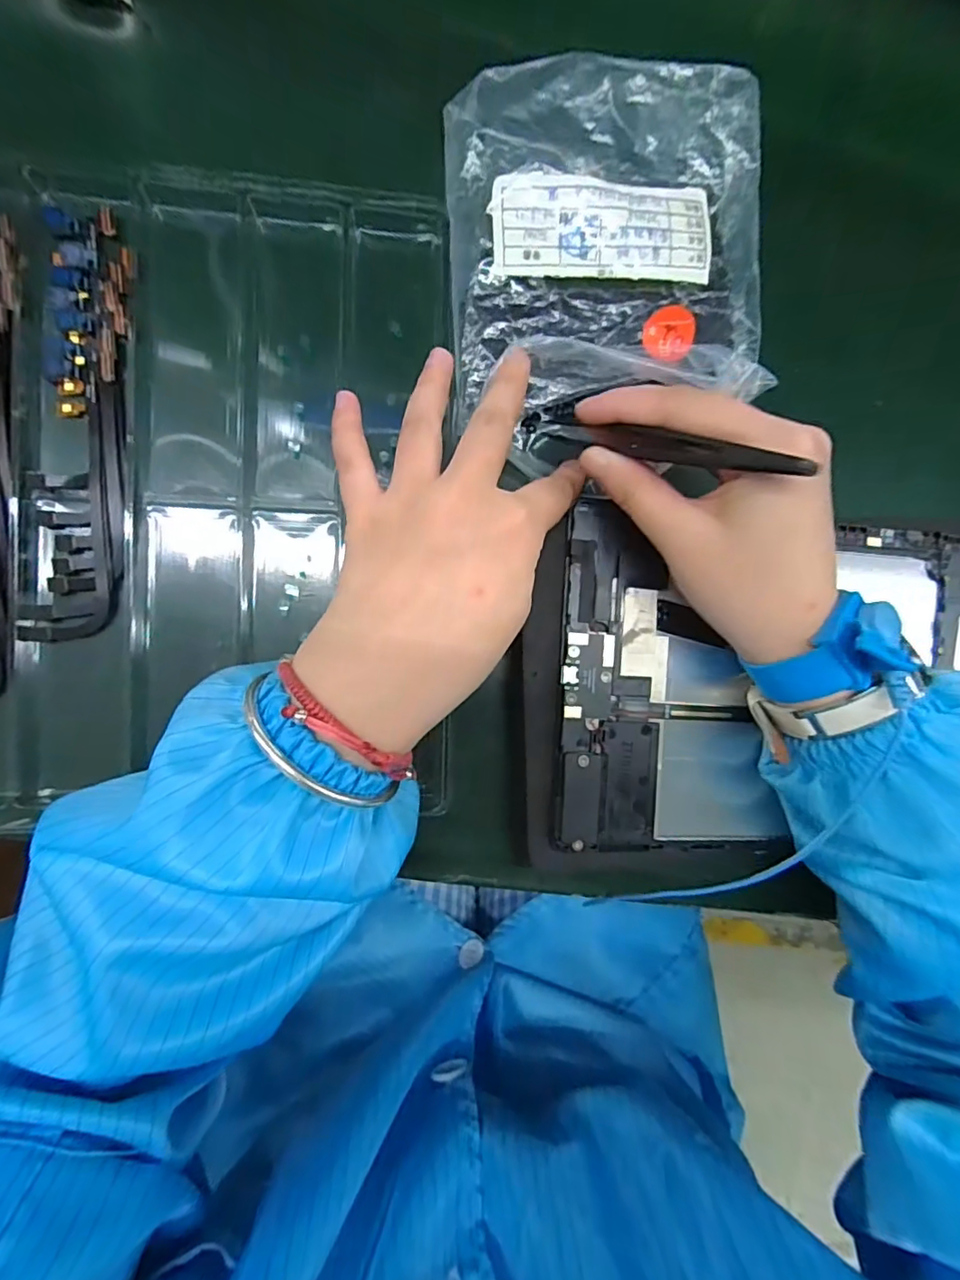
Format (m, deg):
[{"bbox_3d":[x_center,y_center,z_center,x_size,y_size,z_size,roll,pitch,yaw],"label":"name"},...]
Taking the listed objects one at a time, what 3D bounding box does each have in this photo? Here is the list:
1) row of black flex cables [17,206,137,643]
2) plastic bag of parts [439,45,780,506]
[{"bbox_3d":[-0.159,-0.085,0.220,0.035,0.009,0.169,4,88,-9],"label":"row of black flex cables"},{"bbox_3d":[0.058,-0.158,0.236,0.139,0.030,0.147,-4,94,-8],"label":"plastic bag of parts"}]

